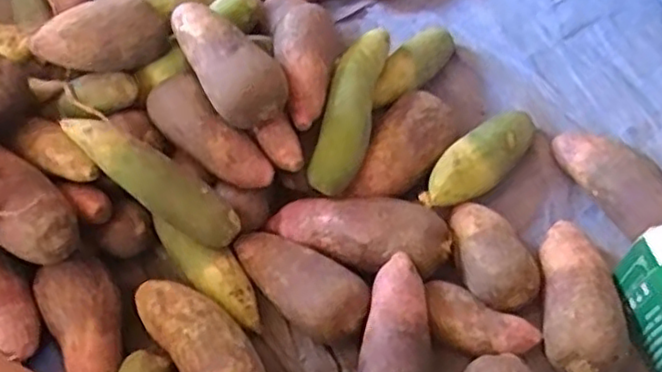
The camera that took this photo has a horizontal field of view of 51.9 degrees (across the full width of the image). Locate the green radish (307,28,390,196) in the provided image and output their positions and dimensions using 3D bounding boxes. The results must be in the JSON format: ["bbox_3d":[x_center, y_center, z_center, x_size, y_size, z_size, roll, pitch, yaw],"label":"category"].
[{"bbox_3d":[0.024,-0.088,0.780,0.053,0.055,0.199,16,81,12],"label":"green radish"}]

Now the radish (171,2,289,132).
[{"bbox_3d":[-0.115,-0.133,0.718,0.073,0.062,0.159,-39,81,-19],"label":"radish"}]

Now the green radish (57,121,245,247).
[{"bbox_3d":[-0.187,-0.007,0.716,0.204,0.047,0.049,36,63,-12],"label":"green radish"}]

